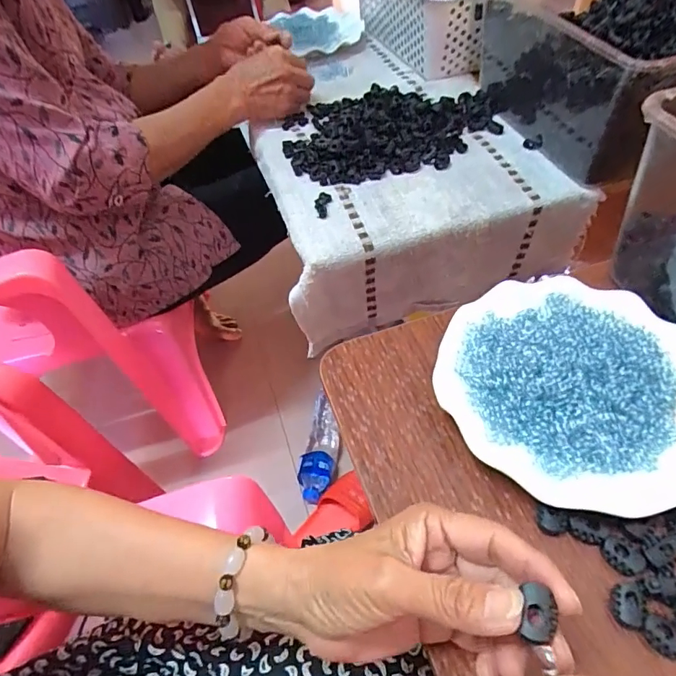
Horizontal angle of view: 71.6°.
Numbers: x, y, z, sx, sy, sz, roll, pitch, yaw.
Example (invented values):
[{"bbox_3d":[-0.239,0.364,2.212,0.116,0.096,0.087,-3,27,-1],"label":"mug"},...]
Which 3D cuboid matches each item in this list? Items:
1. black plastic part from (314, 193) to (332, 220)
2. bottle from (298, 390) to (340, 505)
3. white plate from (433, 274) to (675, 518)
[{"bbox_3d":[-0.018,-0.155,0.543,0.016,0.007,0.044,7,58,9],"label":"black plastic part"},{"bbox_3d":[-0.029,0.200,0.881,0.066,0.054,0.213,8,58,9],"label":"bottle"},{"bbox_3d":[0.166,0.028,0.323,0.177,0.031,0.176,-2,57,3],"label":"white plate"}]

